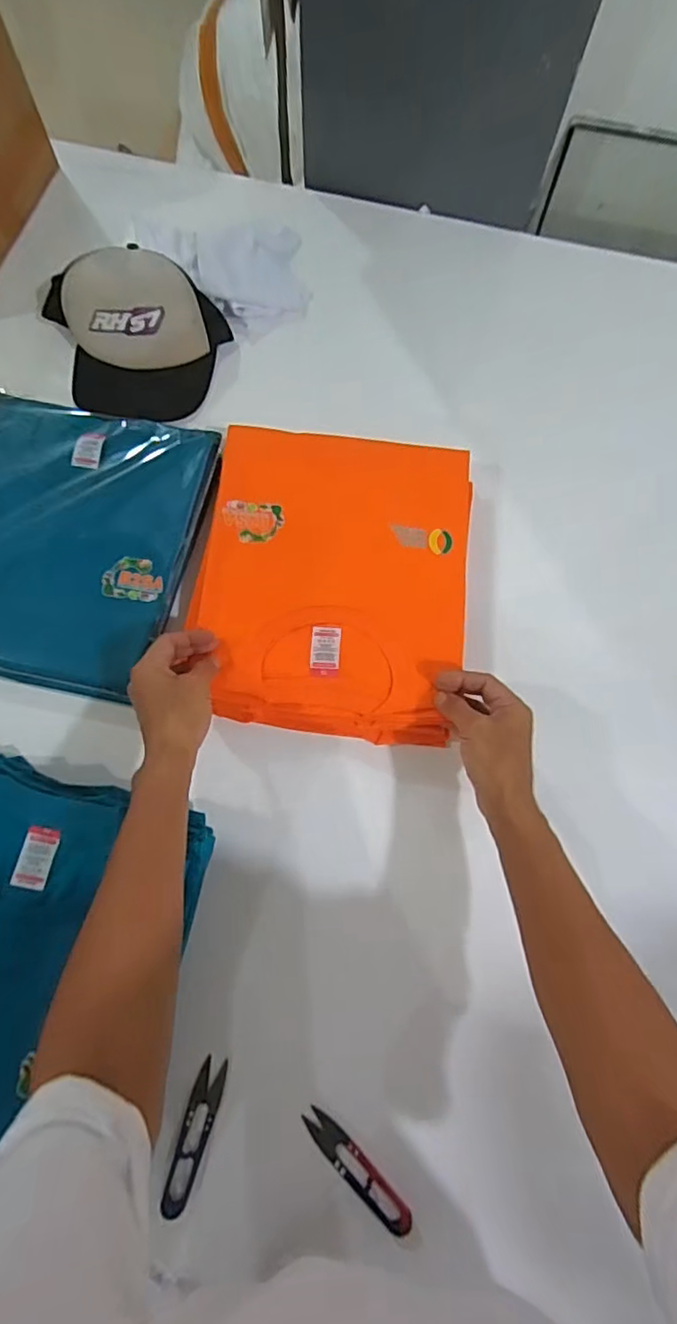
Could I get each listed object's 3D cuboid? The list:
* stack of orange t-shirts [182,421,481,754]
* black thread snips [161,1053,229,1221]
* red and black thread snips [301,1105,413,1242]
[{"bbox_3d":[-0.004,-0.093,0.621,0.280,0.029,0.330,8,74,1],"label":"stack of orange t-shirts"},{"bbox_3d":[-0.127,0.414,0.502,0.026,0.009,0.117,19,75,3],"label":"black thread snips"},{"bbox_3d":[0.016,0.442,0.499,0.115,0.015,0.025,43,77,10],"label":"red and black thread snips"}]

